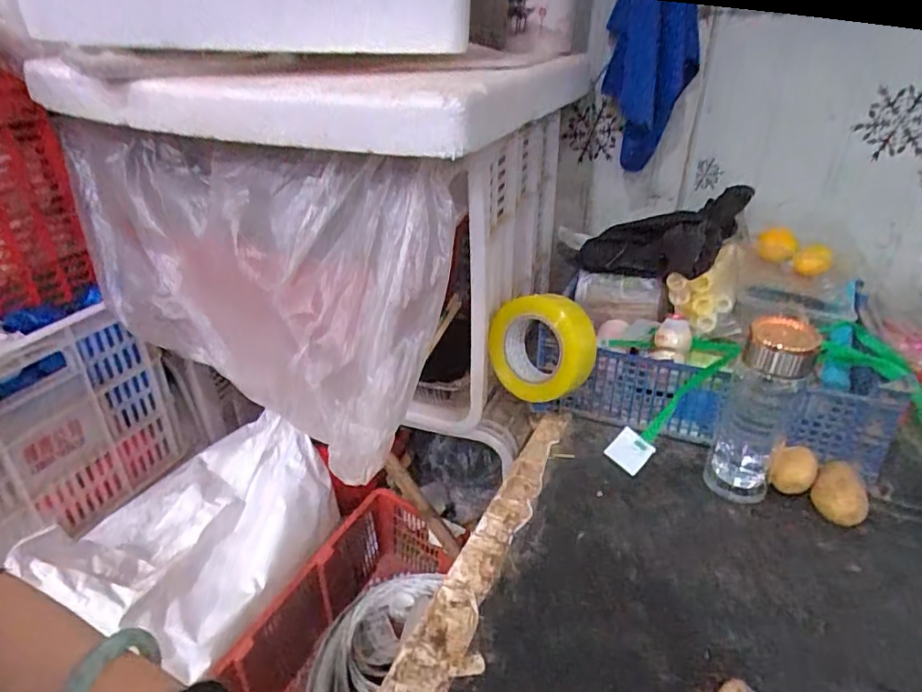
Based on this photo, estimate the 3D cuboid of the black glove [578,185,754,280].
[{"bbox_3d":[0.275,-0.133,0.730,0.223,0.062,0.136,-18,29,7],"label":"black glove"}]

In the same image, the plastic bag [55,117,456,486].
[{"bbox_3d":[-0.267,-0.090,0.685,0.557,0.283,0.164,22,36,32],"label":"plastic bag"}]

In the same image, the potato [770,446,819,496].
[{"bbox_3d":[0.356,0.133,0.603,0.042,0.041,0.032,20,35,30],"label":"potato"}]

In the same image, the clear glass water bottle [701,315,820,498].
[{"bbox_3d":[0.307,0.064,0.578,0.067,0.202,0.067,17,34,26],"label":"clear glass water bottle"}]

